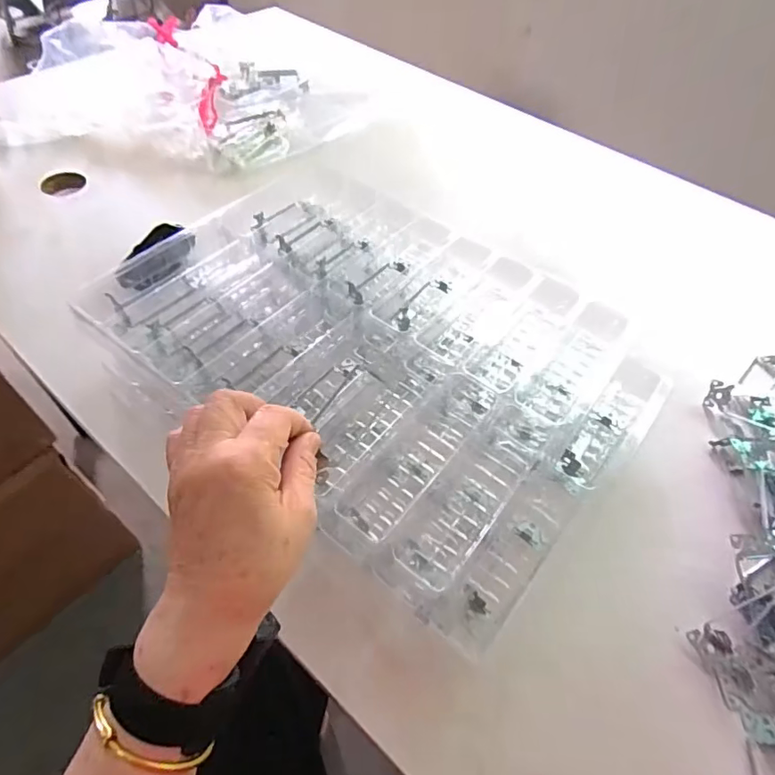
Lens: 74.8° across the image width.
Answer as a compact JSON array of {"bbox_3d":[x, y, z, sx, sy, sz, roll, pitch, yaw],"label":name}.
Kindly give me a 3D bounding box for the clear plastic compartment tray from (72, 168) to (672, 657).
[{"bbox_3d":[-0.004,-0.043,0.494,0.471,0.040,0.345,36,62,16],"label":"clear plastic compartment tray"}]

